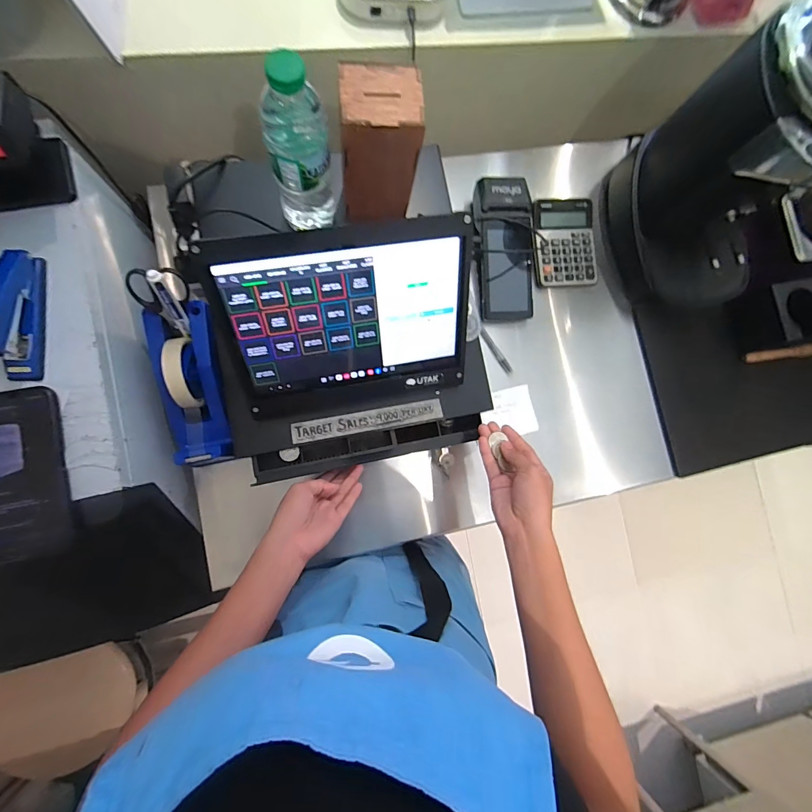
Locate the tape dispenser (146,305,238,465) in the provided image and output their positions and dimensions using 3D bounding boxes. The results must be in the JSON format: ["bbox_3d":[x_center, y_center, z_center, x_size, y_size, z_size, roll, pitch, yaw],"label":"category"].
[{"bbox_3d":[-0.264,-0.025,0.484,0.076,0.068,0.196,-11,86,-8],"label":"tape dispenser"}]

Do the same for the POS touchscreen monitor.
[{"bbox_3d":[-0.063,-0.094,0.441,0.255,0.050,0.205,-10,130,-8],"label":"POS touchscreen monitor"}]

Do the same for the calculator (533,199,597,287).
[{"bbox_3d":[0.261,-0.268,0.649,0.108,0.022,0.136,-5,86,-8],"label":"calculator"}]

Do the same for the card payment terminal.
[{"bbox_3d":[0.157,-0.243,0.618,0.085,0.046,0.214,-4,85,-8],"label":"card payment terminal"}]

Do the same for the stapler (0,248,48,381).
[{"bbox_3d":[-0.402,-0.096,0.397,0.029,0.048,0.129,-2,85,-8],"label":"stapler"}]

